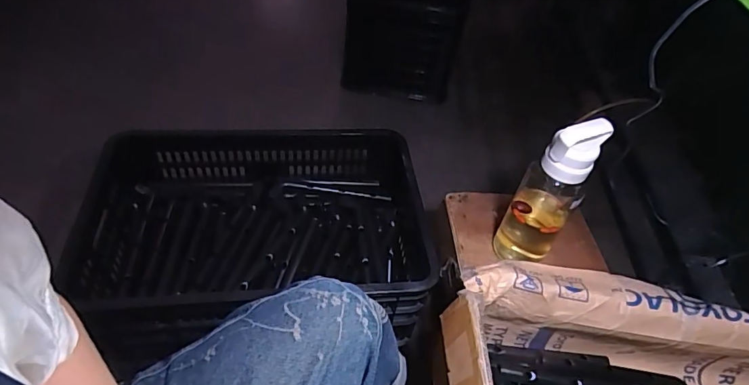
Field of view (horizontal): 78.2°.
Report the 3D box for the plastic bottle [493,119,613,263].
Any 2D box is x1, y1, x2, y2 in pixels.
[{"bbox_3d":[0.272,0.000,0.721,0.085,0.289,0.086,23,49,14],"label":"plastic bottle"}]

